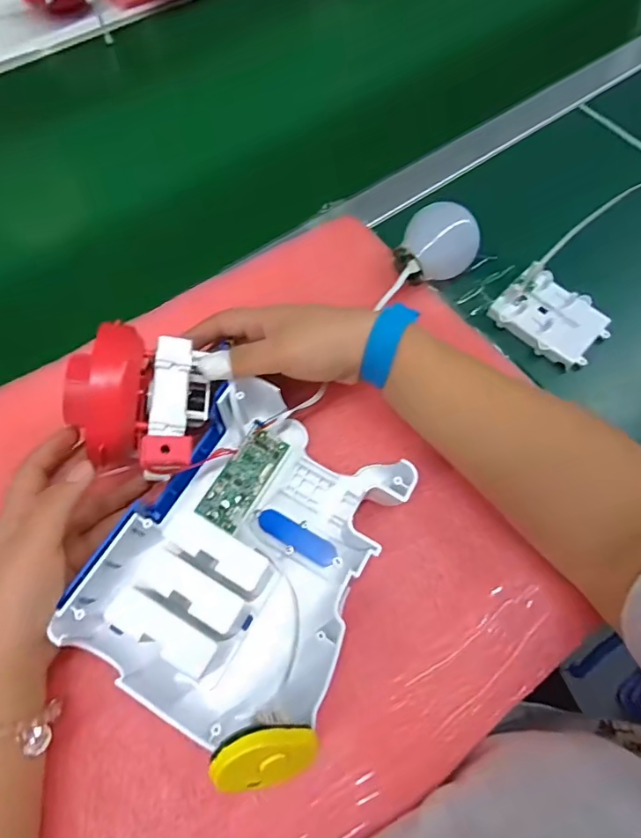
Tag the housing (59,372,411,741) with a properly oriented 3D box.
[{"bbox_3d":[-0.039,0.076,0.287,0.142,0.063,0.184,30,68,10],"label":"housing"}]

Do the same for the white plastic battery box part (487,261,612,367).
[{"bbox_3d":[0.192,-0.086,0.406,0.083,0.026,0.062,41,71,14],"label":"white plastic battery box part"}]

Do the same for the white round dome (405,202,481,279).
[{"bbox_3d":[0.100,-0.141,0.410,0.059,0.049,0.051,15,66,7],"label":"white round dome"}]

